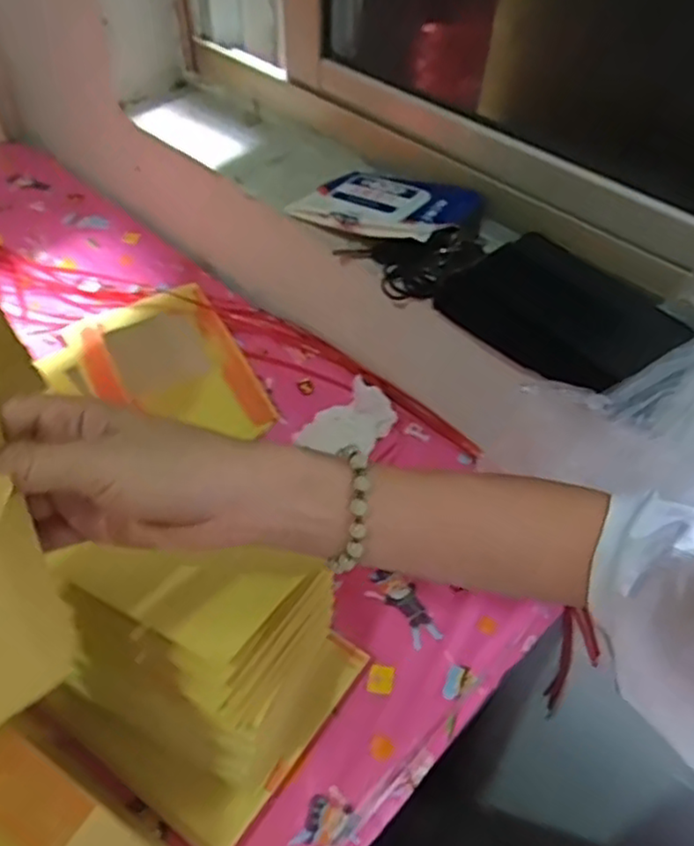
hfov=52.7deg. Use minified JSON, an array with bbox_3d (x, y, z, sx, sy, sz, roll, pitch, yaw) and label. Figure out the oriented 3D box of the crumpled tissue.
[{"bbox_3d":[0.005,0.002,0.682,0.059,0.027,0.093,36,56,26],"label":"crumpled tissue"}]

